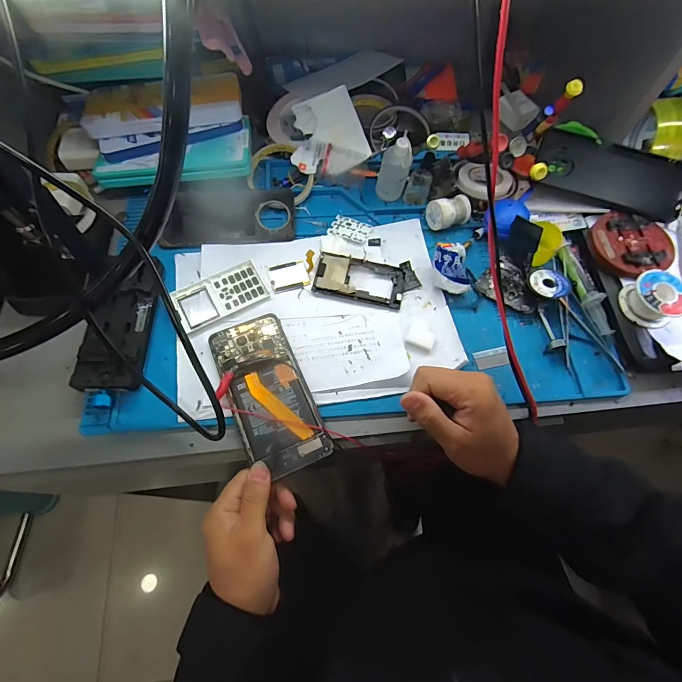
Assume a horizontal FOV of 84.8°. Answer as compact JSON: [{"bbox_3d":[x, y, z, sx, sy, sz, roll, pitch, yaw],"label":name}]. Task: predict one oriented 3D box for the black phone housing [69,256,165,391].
[{"bbox_3d":[-0.228,-0.021,0.389,0.062,0.020,0.148,-1,66,-2],"label":"black phone housing"}]

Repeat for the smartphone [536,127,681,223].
[{"bbox_3d":[0.328,-0.202,0.458,0.175,0.017,0.081,26,89,10],"label":"smartphone"}]

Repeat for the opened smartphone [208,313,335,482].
[{"bbox_3d":[-0.074,0.048,0.367,0.078,0.010,0.163,-24,66,-12],"label":"opened smartphone"}]

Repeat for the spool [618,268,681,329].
[{"bbox_3d":[0.338,-0.046,0.401,0.054,0.033,0.054,1,66,-2],"label":"spool"}]

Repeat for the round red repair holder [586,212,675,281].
[{"bbox_3d":[0.333,-0.113,0.429,0.085,0.018,0.087,1,66,-2],"label":"round red repair holder"}]

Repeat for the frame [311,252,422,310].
[{"bbox_3d":[0.030,-0.072,0.432,0.117,0.012,0.058,12,66,4],"label":"frame"}]

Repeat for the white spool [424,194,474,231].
[{"bbox_3d":[0.133,-0.161,0.458,0.046,0.032,0.037,-29,70,-14],"label":"white spool"}]

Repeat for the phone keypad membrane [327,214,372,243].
[{"bbox_3d":[0.011,-0.139,0.464,0.049,0.006,0.036,20,67,7],"label":"phone keypad membrane"}]

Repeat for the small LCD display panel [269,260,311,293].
[{"bbox_3d":[-0.061,-0.076,0.436,0.043,0.004,0.035,-15,67,-8],"label":"small LCD display panel"}]

